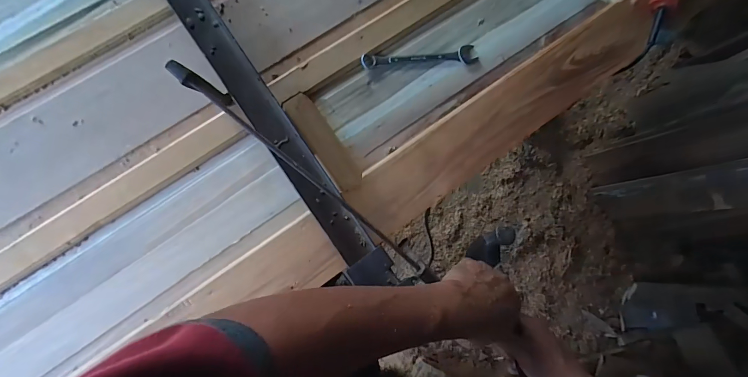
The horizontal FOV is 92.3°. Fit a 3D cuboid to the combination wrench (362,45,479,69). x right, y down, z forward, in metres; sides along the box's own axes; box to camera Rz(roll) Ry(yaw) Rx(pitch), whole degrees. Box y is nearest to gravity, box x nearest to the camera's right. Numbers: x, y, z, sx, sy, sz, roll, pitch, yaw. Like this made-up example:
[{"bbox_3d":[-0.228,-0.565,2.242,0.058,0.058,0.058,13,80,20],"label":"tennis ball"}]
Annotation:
[{"bbox_3d":[0.081,-0.221,0.609,0.201,0.006,0.031,-9,88,-8],"label":"combination wrench"}]

